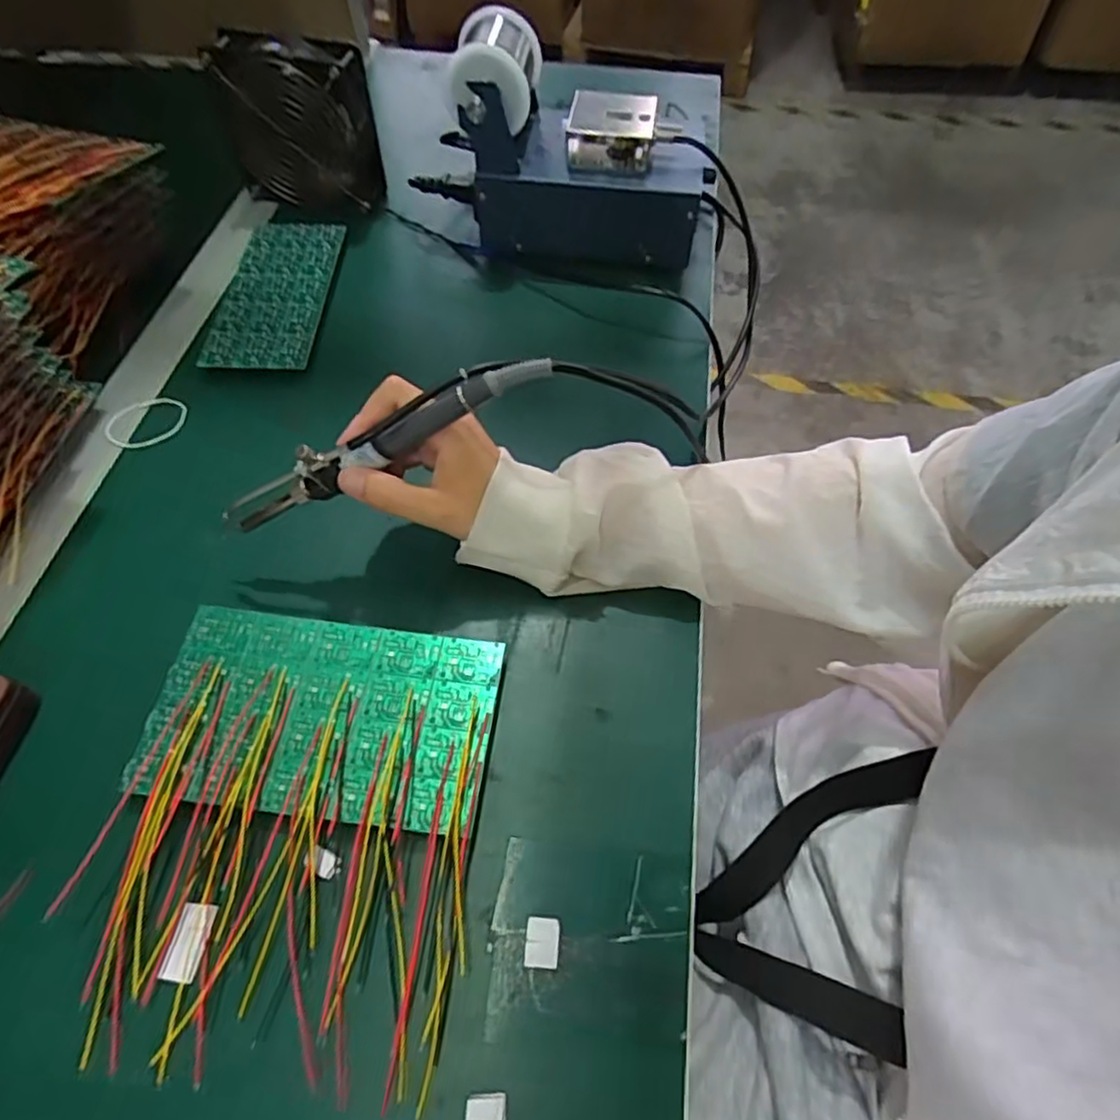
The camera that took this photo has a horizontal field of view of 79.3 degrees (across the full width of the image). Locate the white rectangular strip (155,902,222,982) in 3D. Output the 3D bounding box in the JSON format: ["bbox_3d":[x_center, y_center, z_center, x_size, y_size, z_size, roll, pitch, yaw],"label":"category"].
[{"bbox_3d":[-0.167,0.172,0.304,0.016,0.004,0.031,9,59,3],"label":"white rectangular strip"}]

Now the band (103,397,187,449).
[{"bbox_3d":[-0.287,-0.097,0.469,0.053,0.005,0.041,-22,62,-15],"label":"band"}]

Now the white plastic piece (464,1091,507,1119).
[{"bbox_3d":[-0.030,0.224,0.275,0.017,0.004,0.012,3,59,-1],"label":"white plastic piece"}]

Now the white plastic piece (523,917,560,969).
[{"bbox_3d":[-0.008,0.175,0.309,0.015,0.004,0.020,5,59,1],"label":"white plastic piece"}]

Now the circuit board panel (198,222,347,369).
[{"bbox_3d":[-0.221,-0.210,0.527,0.075,0.004,0.167,2,60,0],"label":"circuit board panel"}]

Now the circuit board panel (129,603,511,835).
[{"bbox_3d":[-0.123,0.082,0.356,0.171,0.013,0.101,7,59,2],"label":"circuit board panel"}]

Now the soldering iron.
[{"bbox_3d":[-0.098,-0.064,0.350,0.198,0.035,0.025,-25,60,13],"label":"soldering iron"}]

